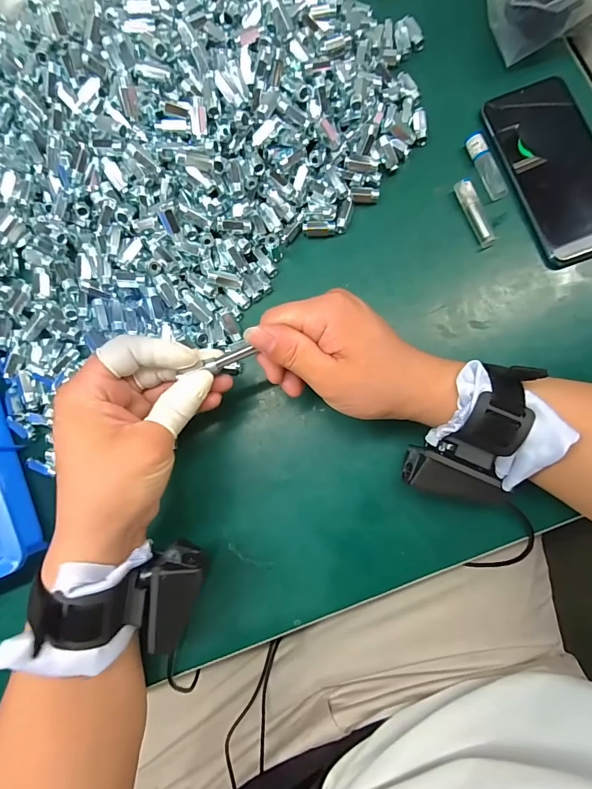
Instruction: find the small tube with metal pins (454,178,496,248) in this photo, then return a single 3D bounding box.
[{"bbox_3d":[0.148,-0.148,0.323,0.013,0.015,0.057,-23,84,0],"label":"small tube with metal pins"}]

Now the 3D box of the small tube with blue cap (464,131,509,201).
[{"bbox_3d":[0.157,-0.189,0.326,0.016,0.011,0.059,-19,84,1],"label":"small tube with blue cap"}]

